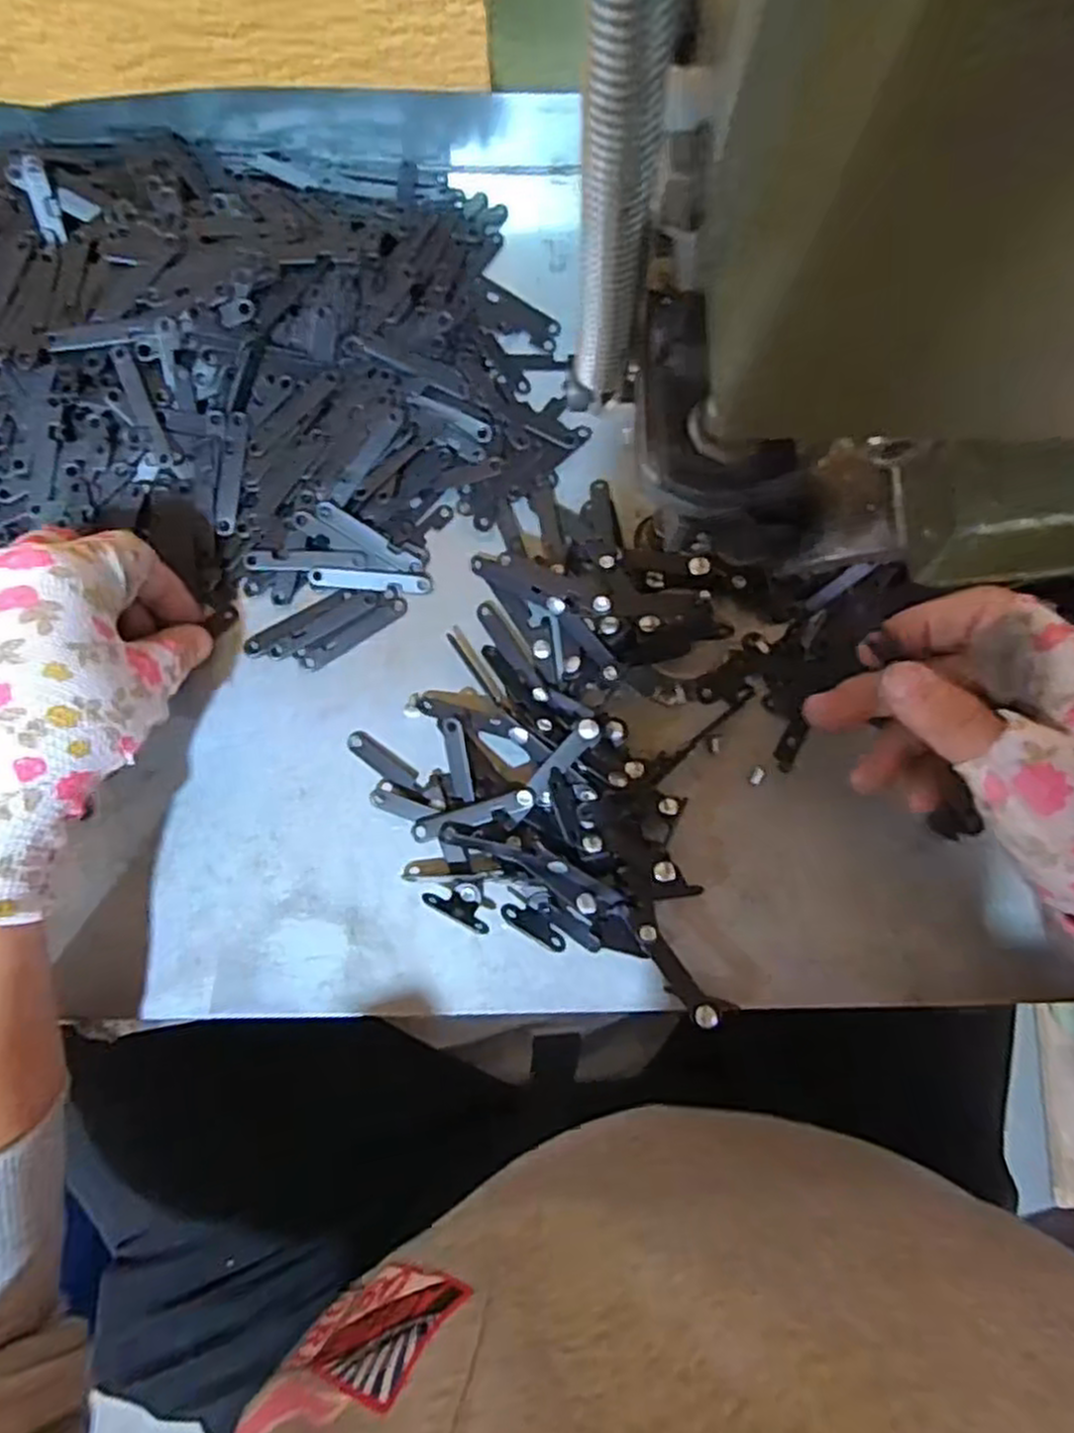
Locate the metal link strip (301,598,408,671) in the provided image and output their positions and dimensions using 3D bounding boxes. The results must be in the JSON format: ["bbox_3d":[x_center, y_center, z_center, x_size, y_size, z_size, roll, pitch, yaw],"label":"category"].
[{"bbox_3d":[-0.079,-0.035,0.341,0.050,0.005,0.008,-34,82,-6],"label":"metal link strip"}]

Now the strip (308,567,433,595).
[{"bbox_3d":[-0.073,-0.060,0.342,0.051,0.004,0.009,3,80,0],"label":"strip"}]

